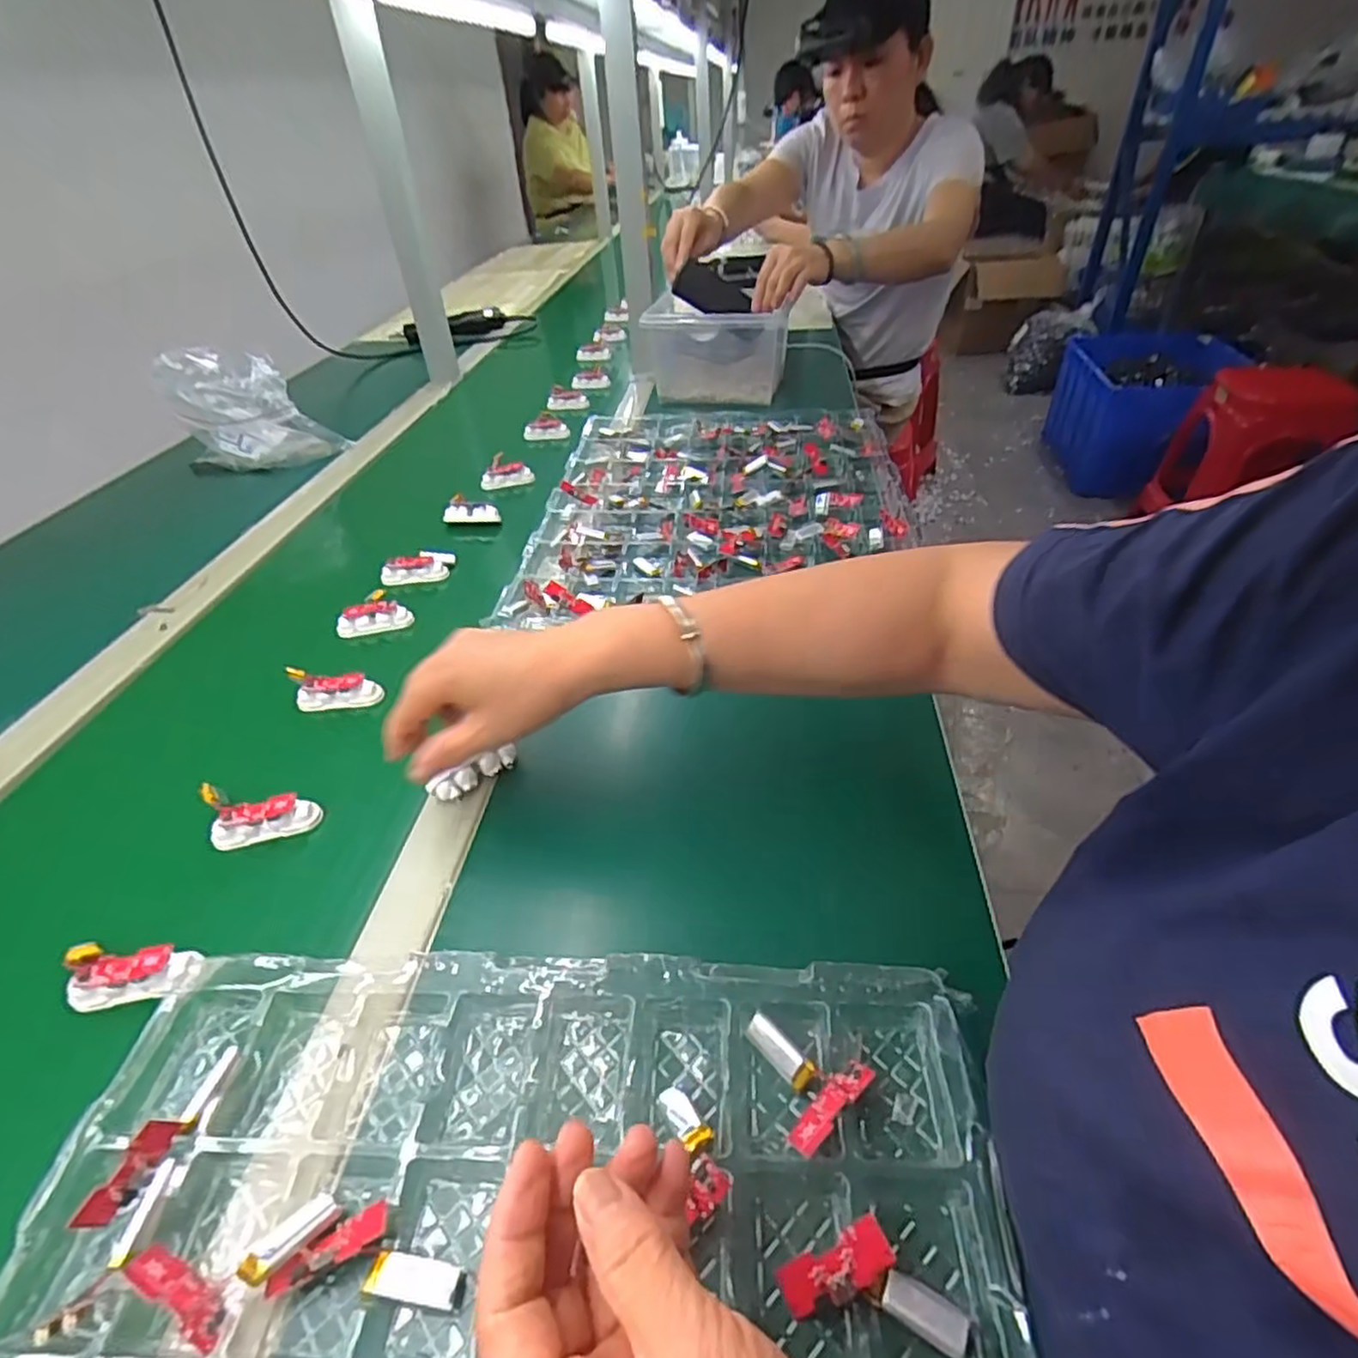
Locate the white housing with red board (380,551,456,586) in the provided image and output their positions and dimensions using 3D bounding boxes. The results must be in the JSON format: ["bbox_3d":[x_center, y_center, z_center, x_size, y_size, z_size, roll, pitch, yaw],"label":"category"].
[{"bbox_3d":[-0.253,-0.109,0.665,0.068,0.024,0.022,-11,42,-9],"label":"white housing with red board"}]

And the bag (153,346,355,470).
[{"bbox_3d":[-0.516,-0.322,0.848,0.169,0.152,0.098,-26,46,-24],"label":"bag"}]

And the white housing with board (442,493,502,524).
[{"bbox_3d":[-0.222,-0.182,0.738,0.060,0.024,0.020,0,41,3],"label":"white housing with board"}]

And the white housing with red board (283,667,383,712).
[{"bbox_3d":[-0.263,0.010,0.524,0.066,0.028,0.018,4,40,-10],"label":"white housing with red board"}]

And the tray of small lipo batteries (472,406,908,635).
[{"bbox_3d":[0.043,-0.191,0.730,0.360,0.023,0.480,2,42,6],"label":"tray of small lipo batteries"}]

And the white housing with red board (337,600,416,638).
[{"bbox_3d":[-0.266,-0.054,0.598,0.061,0.019,0.021,-17,43,-16],"label":"white housing with red board"}]

